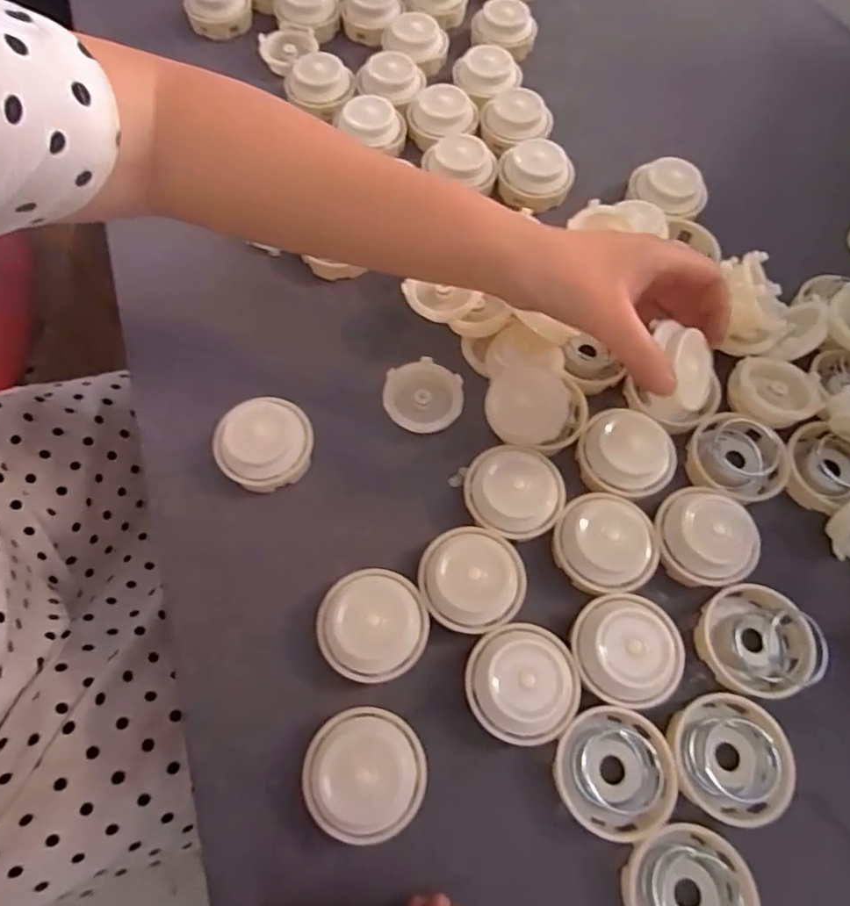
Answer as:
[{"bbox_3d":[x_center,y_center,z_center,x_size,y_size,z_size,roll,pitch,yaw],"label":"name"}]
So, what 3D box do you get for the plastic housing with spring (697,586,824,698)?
[{"bbox_3d":[0.198,0.111,0.355,0.058,0.032,0.061,0,65,-1],"label":"plastic housing with spring"}]

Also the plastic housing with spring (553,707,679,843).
[{"bbox_3d":[0.106,0.176,0.329,0.064,0.015,0.061,0,65,-1],"label":"plastic housing with spring"}]

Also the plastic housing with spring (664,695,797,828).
[{"bbox_3d":[0.171,0.170,0.334,0.060,0.018,0.062,0,65,-1],"label":"plastic housing with spring"}]

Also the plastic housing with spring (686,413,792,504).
[{"bbox_3d":[0.214,0.005,0.409,0.060,0.023,0.060,0,65,-1],"label":"plastic housing with spring"}]

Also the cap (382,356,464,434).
[{"bbox_3d":[-0.001,-0.040,0.425,0.054,0.015,0.053,0,65,-1],"label":"cap"}]

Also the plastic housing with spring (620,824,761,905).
[{"bbox_3d":[0.136,0.226,0.302,0.061,0.020,0.059,0,65,-1],"label":"plastic housing with spring"}]

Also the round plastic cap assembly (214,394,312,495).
[{"bbox_3d":[-0.107,-0.007,0.403,0.061,0.036,0.065,42,71,16],"label":"round plastic cap assembly"}]

